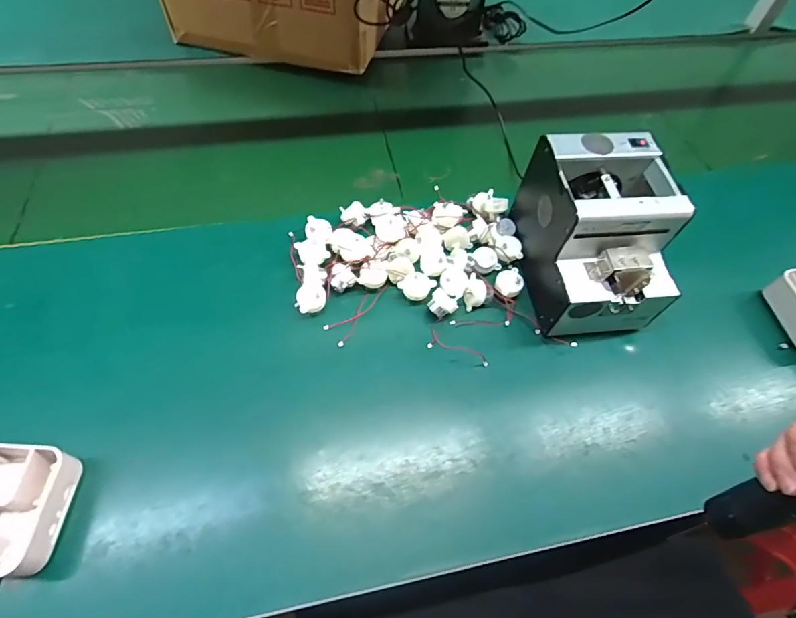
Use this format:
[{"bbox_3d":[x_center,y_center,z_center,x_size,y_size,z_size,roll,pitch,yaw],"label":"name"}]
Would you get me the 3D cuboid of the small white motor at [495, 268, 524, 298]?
[{"bbox_3d":[0.133,-0.031,0.541,0.032,0.024,0.038,-10,63,-8],"label":"small white motor"}]

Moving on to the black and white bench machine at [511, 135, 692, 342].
[{"bbox_3d":[0.224,-0.083,0.511,0.127,0.144,0.175,-5,62,-5],"label":"black and white bench machine"}]

